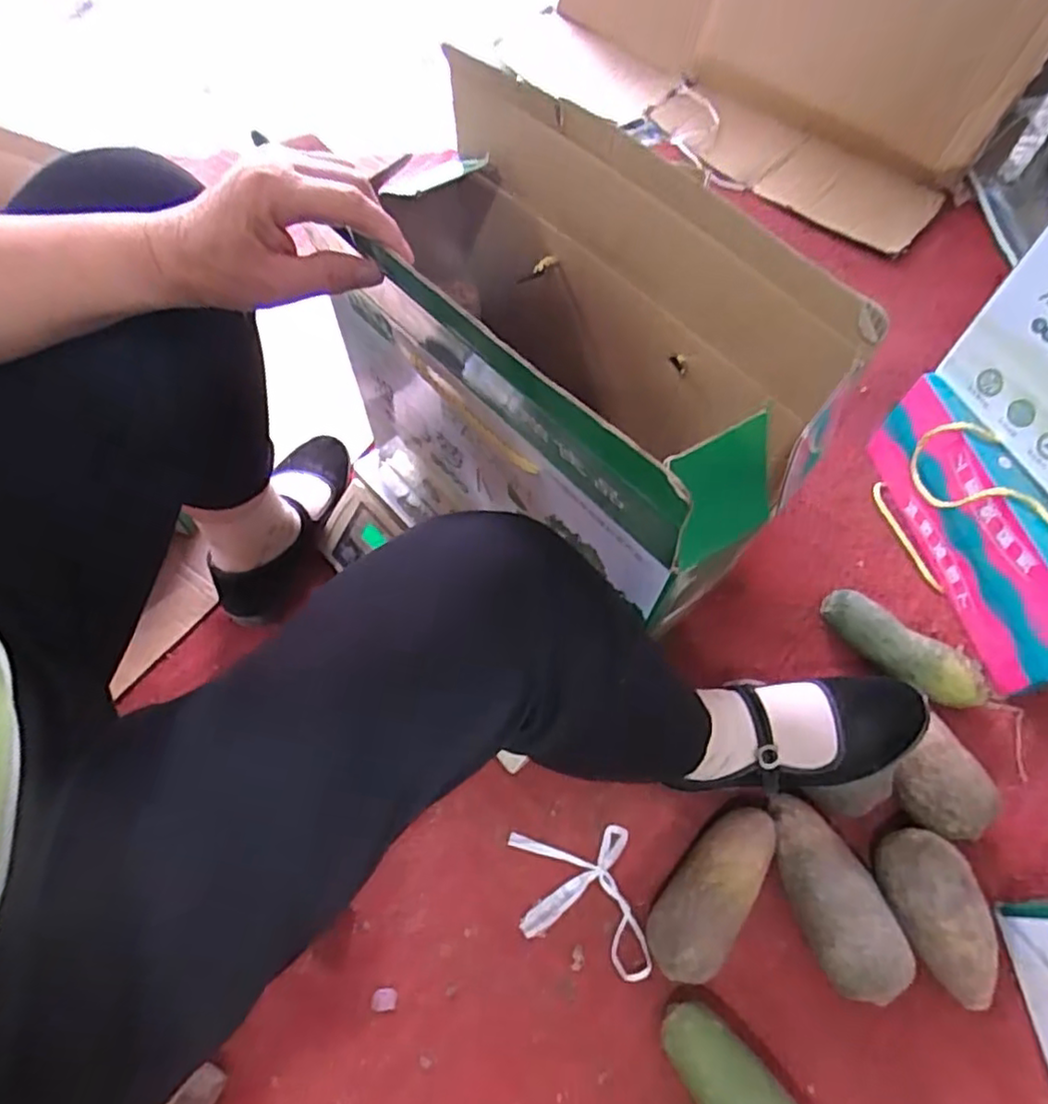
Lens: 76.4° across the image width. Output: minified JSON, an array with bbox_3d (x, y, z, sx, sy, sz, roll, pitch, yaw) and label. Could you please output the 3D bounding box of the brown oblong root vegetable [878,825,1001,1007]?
[{"bbox_3d":[0.361,0.312,0.577,0.075,0.067,0.136,-21,65,-11],"label":"brown oblong root vegetable"}]

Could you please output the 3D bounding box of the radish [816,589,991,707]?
[{"bbox_3d":[0.393,0.103,0.695,0.175,0.044,0.062,33,67,15],"label":"radish"}]

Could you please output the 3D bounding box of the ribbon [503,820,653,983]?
[{"bbox_3d":[0.049,0.317,0.601,0.108,0.009,0.126,-7,63,-4],"label":"ribbon"}]

